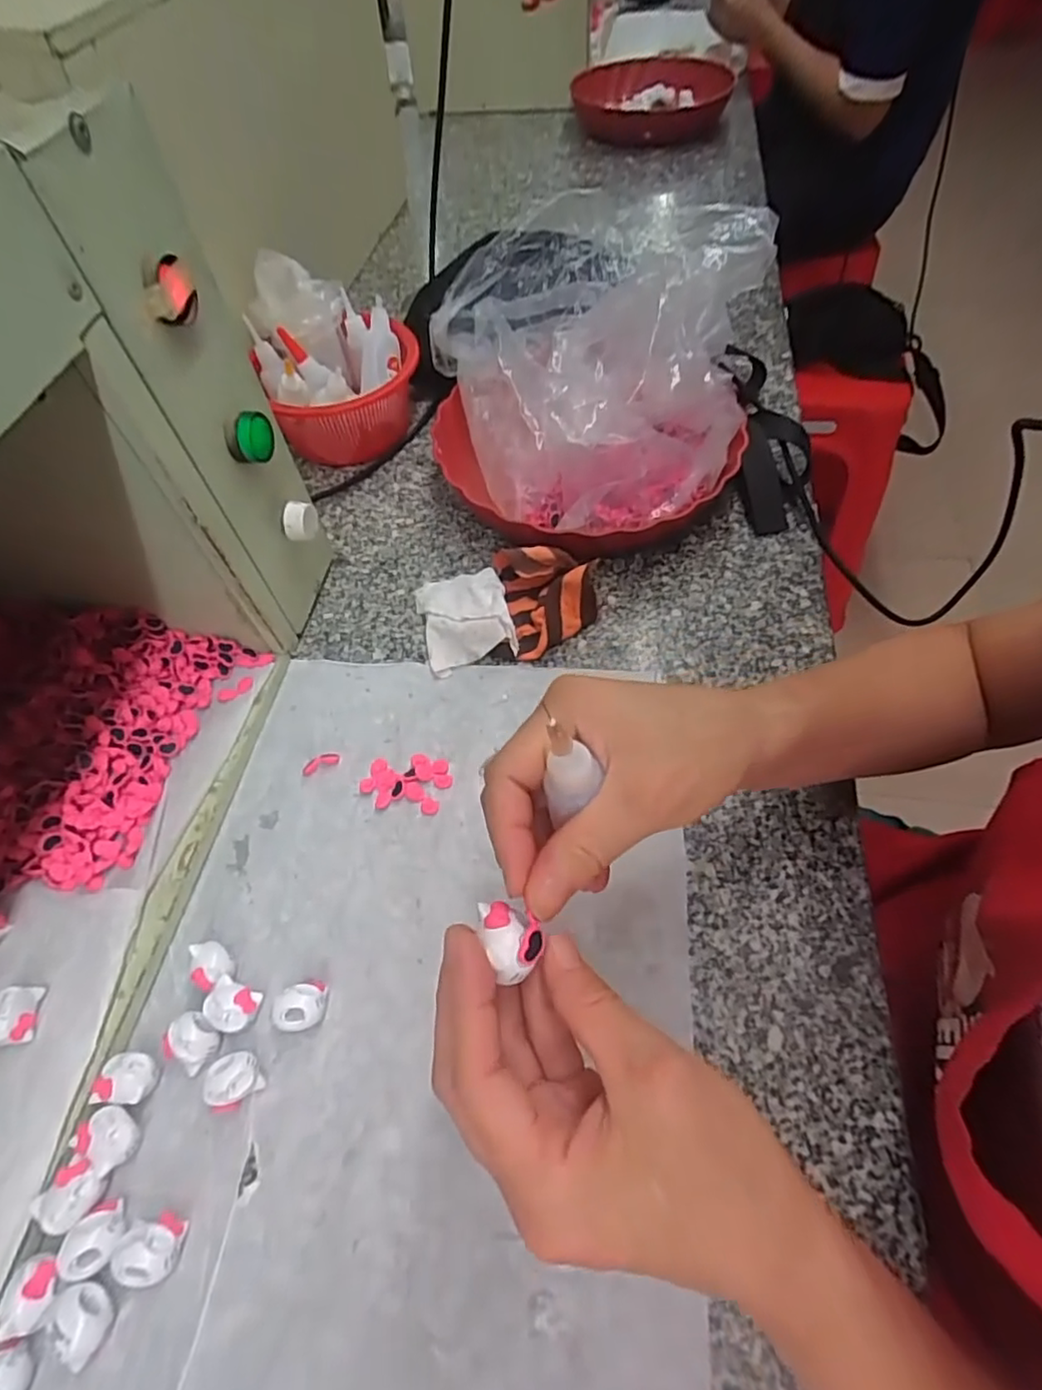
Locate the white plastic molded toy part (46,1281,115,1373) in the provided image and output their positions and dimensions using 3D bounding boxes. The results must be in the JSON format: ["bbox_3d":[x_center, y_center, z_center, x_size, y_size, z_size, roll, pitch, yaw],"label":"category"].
[{"bbox_3d":[-0.182,0.261,0.260,0.017,0.020,0.024,-40,63,-20],"label":"white plastic molded toy part"}]

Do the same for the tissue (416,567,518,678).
[{"bbox_3d":[-0.042,-0.061,0.452,0.062,0.028,0.083,-13,57,-5],"label":"tissue"}]

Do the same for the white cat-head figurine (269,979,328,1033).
[{"bbox_3d":[-0.113,0.159,0.320,0.025,0.019,0.023,-2,57,2],"label":"white cat-head figurine"}]

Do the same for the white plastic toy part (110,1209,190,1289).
[{"bbox_3d":[-0.161,0.241,0.272,0.025,0.019,0.023,-2,57,2],"label":"white plastic toy part"}]

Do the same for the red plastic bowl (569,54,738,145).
[{"bbox_3d":[0.190,-0.901,0.956,0.201,0.078,0.201,-2,56,4],"label":"red plastic bowl"}]

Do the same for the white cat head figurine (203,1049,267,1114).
[{"bbox_3d":[-0.139,0.188,0.305,0.022,0.019,0.024,-2,57,2],"label":"white cat head figurine"}]

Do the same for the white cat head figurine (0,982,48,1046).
[{"bbox_3d":[-0.251,0.158,0.311,0.014,0.022,0.027,-8,57,-2],"label":"white cat head figurine"}]

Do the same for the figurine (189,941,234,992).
[{"bbox_3d":[-0.164,0.144,0.333,0.018,0.019,0.024,-41,64,-21],"label":"figurine"}]

